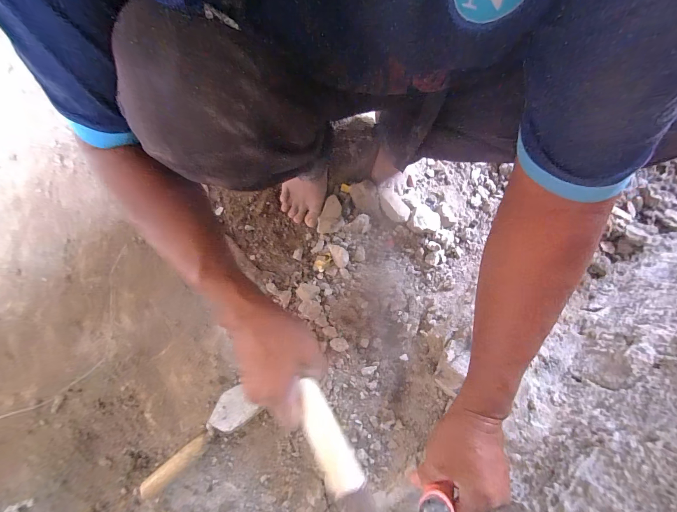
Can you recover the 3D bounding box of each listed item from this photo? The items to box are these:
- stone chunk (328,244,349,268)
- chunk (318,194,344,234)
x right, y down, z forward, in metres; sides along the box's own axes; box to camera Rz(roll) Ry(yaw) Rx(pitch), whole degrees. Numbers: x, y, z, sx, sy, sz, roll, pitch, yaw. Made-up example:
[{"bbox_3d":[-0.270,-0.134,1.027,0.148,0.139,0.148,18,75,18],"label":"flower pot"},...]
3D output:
[{"bbox_3d":[0.002,-0.003,0.612,0.032,0.019,0.056,-22,78,-6],"label":"stone chunk"},{"bbox_3d":[-0.021,-0.091,0.631,0.058,0.016,0.079,-11,77,-4],"label":"chunk"}]

